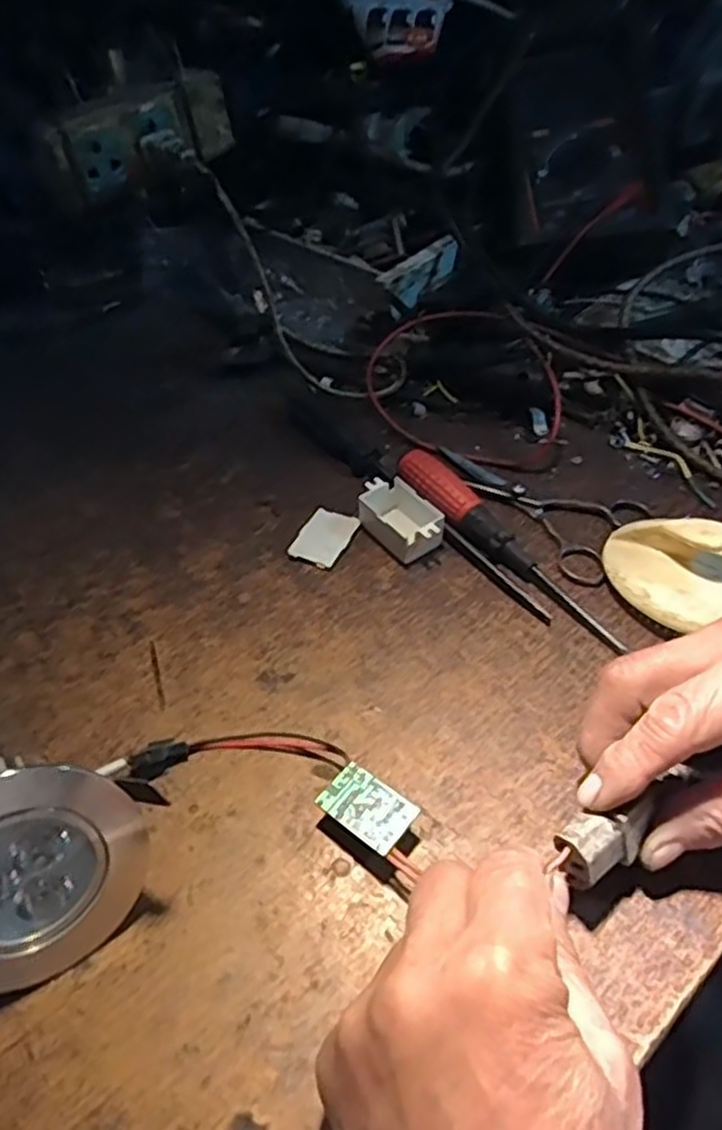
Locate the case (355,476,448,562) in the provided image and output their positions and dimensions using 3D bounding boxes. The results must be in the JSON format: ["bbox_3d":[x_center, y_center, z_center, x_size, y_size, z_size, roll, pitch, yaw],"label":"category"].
[{"bbox_3d":[0.022,-0.025,0.425,0.032,0.022,0.053,-32,55,-23],"label":"case"}]

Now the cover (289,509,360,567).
[{"bbox_3d":[-0.021,-0.016,0.429,0.028,0.004,0.038,20,53,19],"label":"cover"}]

